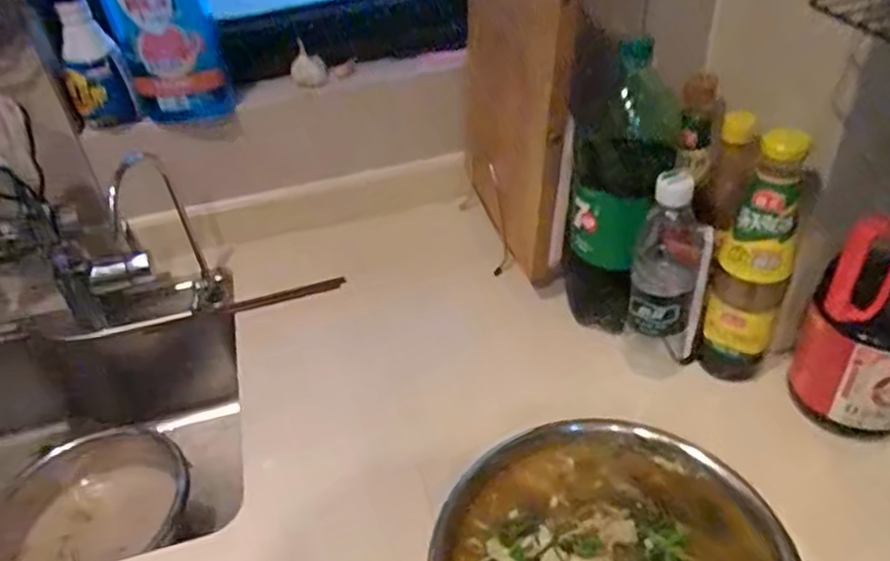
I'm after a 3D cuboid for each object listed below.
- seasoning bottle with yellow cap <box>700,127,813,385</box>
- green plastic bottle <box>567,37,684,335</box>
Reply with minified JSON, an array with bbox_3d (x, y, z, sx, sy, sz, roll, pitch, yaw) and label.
[{"bbox_3d":[0.293,-0.019,0.644,0.060,0.276,0.062,16,44,24],"label":"seasoning bottle with yellow cap"},{"bbox_3d":[0.180,-0.091,0.700,0.091,0.318,0.117,11,42,19],"label":"green plastic bottle"}]

